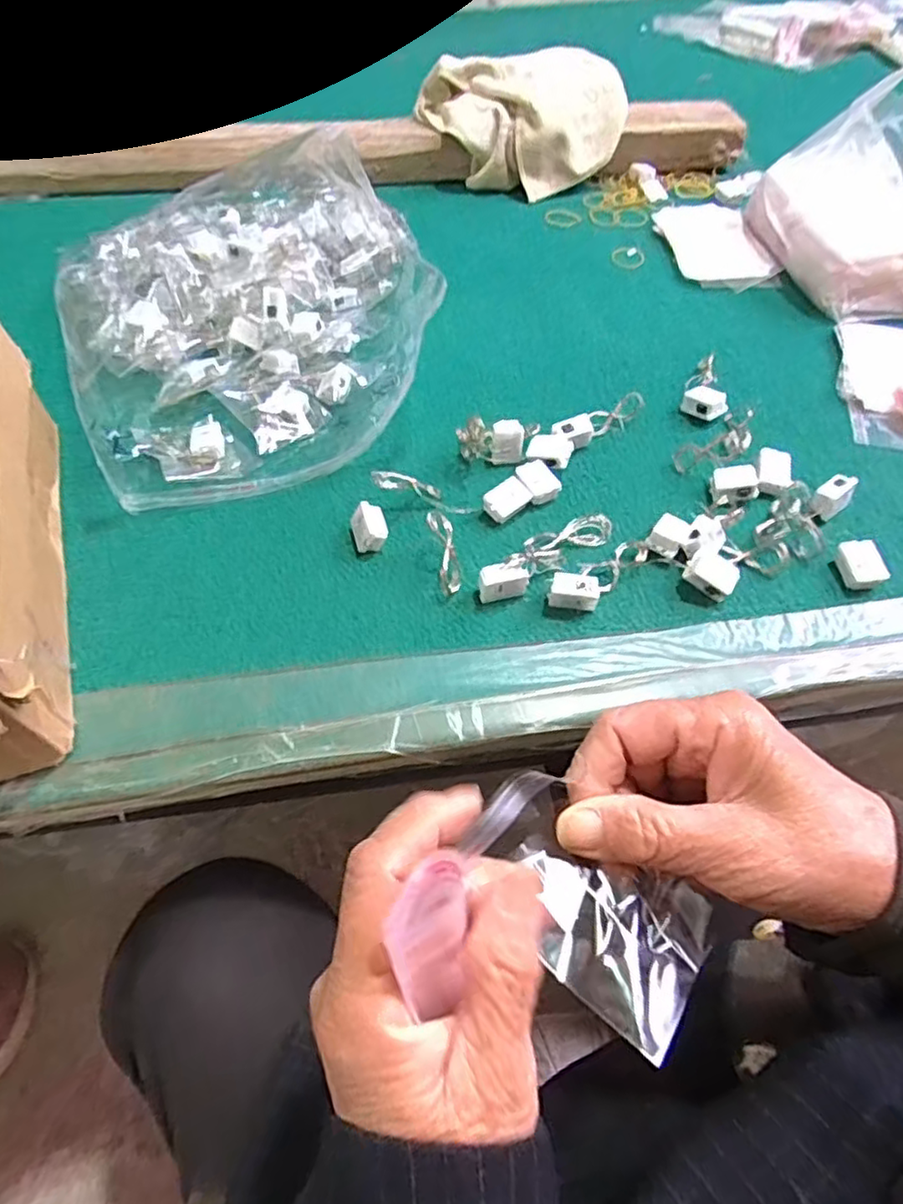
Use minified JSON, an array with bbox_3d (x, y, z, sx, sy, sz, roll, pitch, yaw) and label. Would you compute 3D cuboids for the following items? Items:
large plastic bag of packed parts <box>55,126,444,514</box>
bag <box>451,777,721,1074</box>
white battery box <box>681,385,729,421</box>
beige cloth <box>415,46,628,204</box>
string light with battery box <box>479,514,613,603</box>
[{"bbox_3d":[-0.147,-0.231,0.510,0.290,0.054,0.349,-21,58,-15],"label":"large plastic bag of packed parts"},{"bbox_3d":[0.044,0.097,0.217,0.082,0.020,0.051,33,61,21],"label":"bag"},{"bbox_3d":[0.181,-0.142,0.472,0.031,0.018,0.019,23,58,15],"label":"white battery box"},{"bbox_3d":[0.074,-0.492,0.675,0.200,0.088,0.133,-3,55,-3],"label":"beige cloth"},{"bbox_3d":[0.056,-0.033,0.391,0.096,0.026,0.028,-33,61,-21],"label":"string light with battery box"}]

